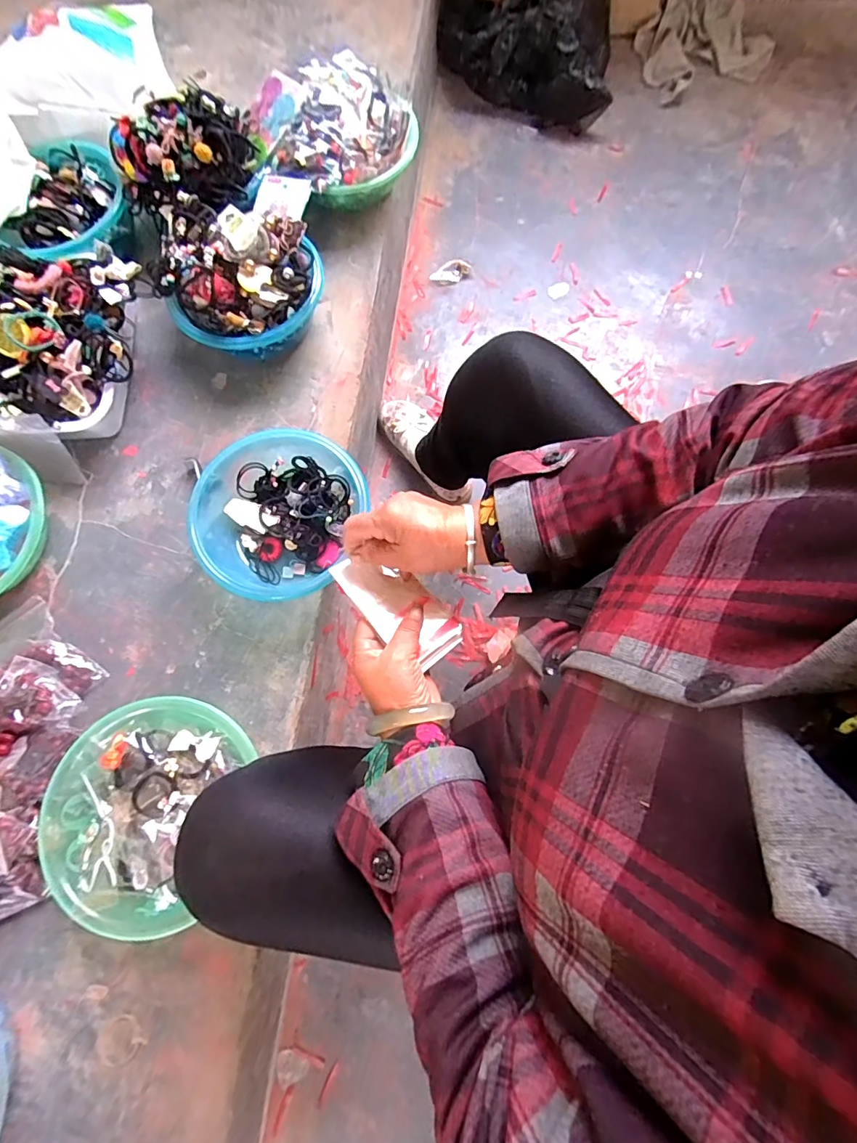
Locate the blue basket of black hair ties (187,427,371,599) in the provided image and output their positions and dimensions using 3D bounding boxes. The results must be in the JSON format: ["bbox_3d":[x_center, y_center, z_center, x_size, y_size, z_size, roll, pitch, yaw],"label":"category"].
[{"bbox_3d":[-0.210,-0.077,0.638,0.218,0.082,0.218,0,75,0],"label":"blue basket of black hair ties"}]

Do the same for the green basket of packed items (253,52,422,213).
[{"bbox_3d":[-0.153,-0.697,0.768,0.258,0.096,0.208,-31,78,-7],"label":"green basket of packed items"}]

